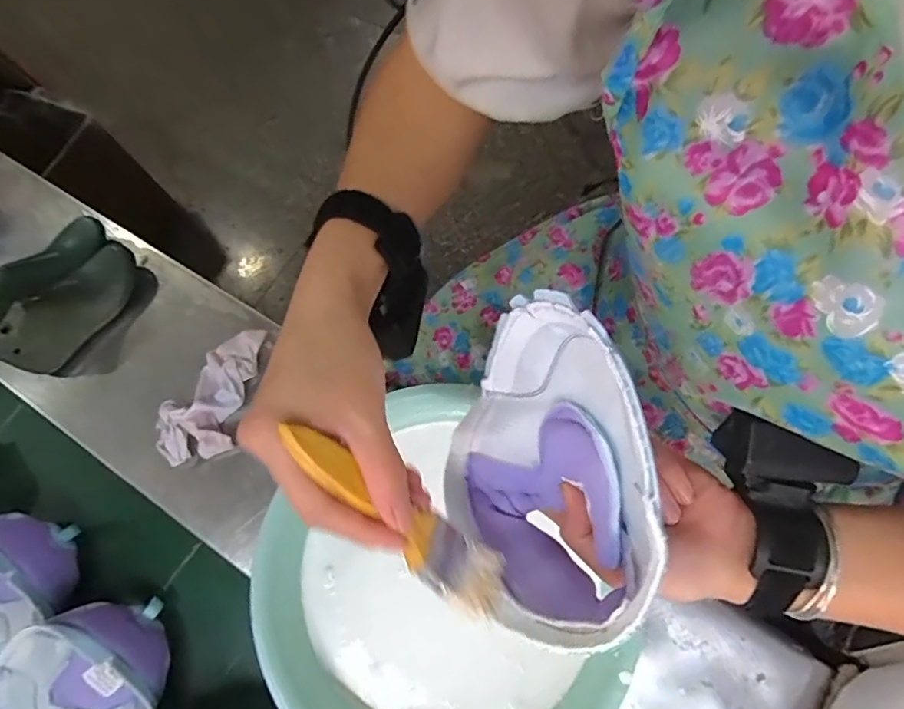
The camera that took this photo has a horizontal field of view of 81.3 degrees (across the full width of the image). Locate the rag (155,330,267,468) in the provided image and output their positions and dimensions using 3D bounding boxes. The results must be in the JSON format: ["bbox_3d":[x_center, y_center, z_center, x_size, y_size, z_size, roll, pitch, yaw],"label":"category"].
[{"bbox_3d":[-0.279,0.044,0.604,0.083,0.022,0.158,9,72,10],"label":"rag"}]

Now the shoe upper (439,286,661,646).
[{"bbox_3d":[0.043,0.059,0.271,0.078,0.146,0.156,-6,68,0],"label":"shoe upper"}]

